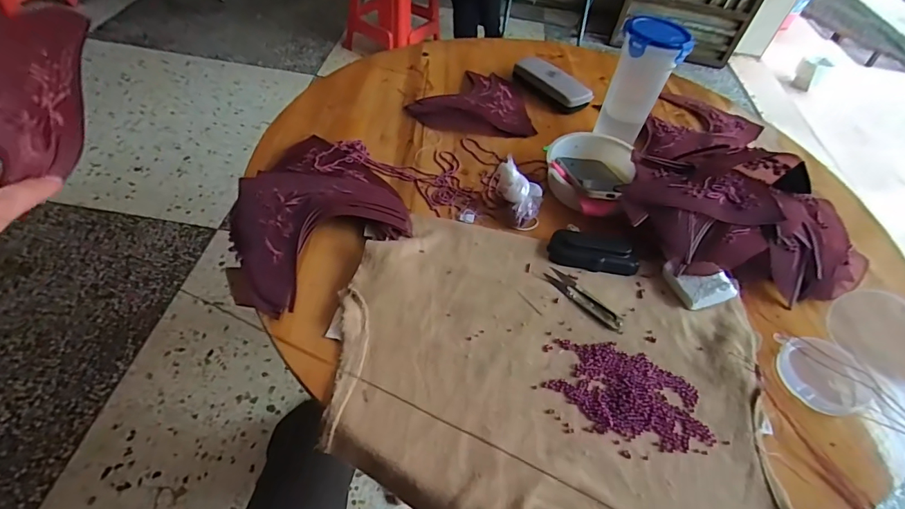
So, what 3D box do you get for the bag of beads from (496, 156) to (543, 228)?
[{"bbox_3d":[0.087,-0.078,0.602,0.069,0.065,0.059,17,50,8],"label":"bag of beads"}]

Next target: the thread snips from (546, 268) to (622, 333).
[{"bbox_3d":[0.151,0.051,0.526,0.026,0.007,0.102,-30,59,-28],"label":"thread snips"}]

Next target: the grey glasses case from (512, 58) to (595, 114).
[{"bbox_3d":[0.183,-0.316,0.842,0.060,0.039,0.161,-30,61,-31],"label":"grey glasses case"}]

